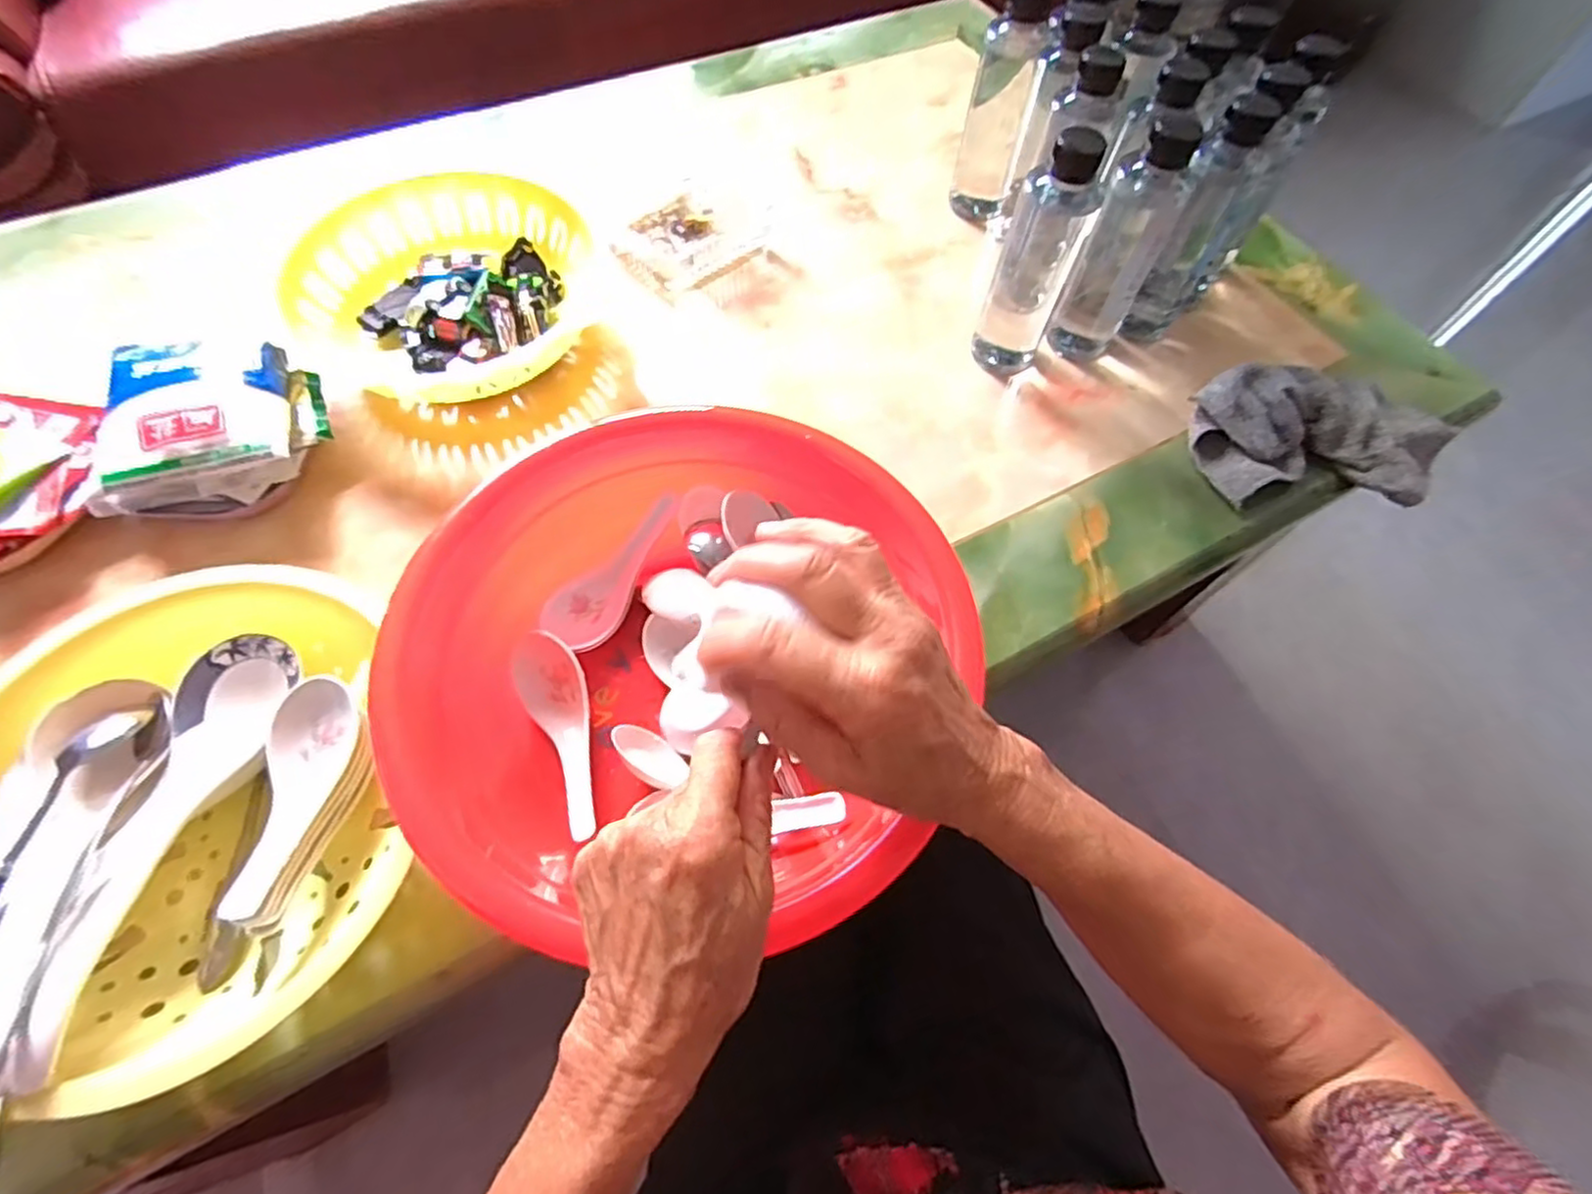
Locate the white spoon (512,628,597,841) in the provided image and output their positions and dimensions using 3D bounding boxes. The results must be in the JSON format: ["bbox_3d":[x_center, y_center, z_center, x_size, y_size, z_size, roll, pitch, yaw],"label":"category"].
[{"bbox_3d":[-0.133,0.078,0.410,0.038,0.029,0.123,-25,66,-14],"label":"white spoon"}]

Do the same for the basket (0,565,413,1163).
[{"bbox_3d":[-0.326,0.113,0.364,0.216,0.075,0.259,-18,65,-11],"label":"basket"}]

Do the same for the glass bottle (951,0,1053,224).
[{"bbox_3d":[0.173,-0.414,0.603,0.049,0.172,0.056,12,63,4],"label":"glass bottle"}]

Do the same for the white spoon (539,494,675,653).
[{"bbox_3d":[-0.115,-0.017,0.450,0.046,0.021,0.113,38,88,16],"label":"white spoon"}]

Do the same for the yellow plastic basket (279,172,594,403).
[{"bbox_3d":[-0.284,-0.243,0.555,0.217,0.058,0.221,1,63,-2],"label":"yellow plastic basket"}]

